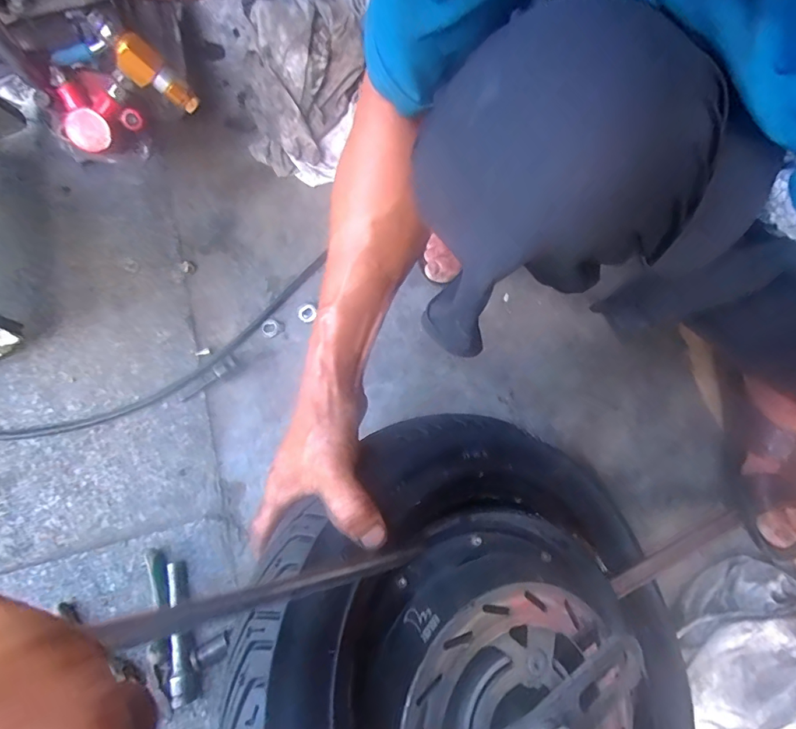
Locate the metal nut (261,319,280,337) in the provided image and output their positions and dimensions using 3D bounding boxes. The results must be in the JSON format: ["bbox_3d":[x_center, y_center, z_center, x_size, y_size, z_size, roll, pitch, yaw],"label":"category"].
[{"bbox_3d":[-0.156,-0.045,0.558,0.022,0.004,0.021,1,73,-3],"label":"metal nut"}]

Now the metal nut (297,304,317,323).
[{"bbox_3d":[-0.112,-0.064,0.564,0.024,0.004,0.021,-37,79,-13],"label":"metal nut"}]

